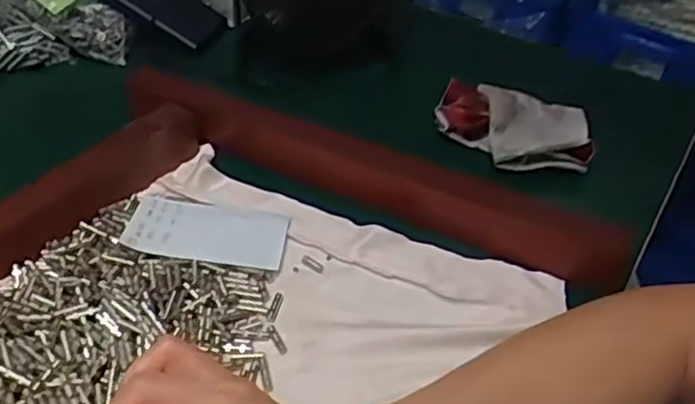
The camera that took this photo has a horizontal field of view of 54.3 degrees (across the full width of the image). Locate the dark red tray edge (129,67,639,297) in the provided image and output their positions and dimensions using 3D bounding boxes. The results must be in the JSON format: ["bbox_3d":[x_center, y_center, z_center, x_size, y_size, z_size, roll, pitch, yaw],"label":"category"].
[{"bbox_3d":[0.002,-0.028,0.488,0.391,0.046,0.044,21,46,16],"label":"dark red tray edge"}]

